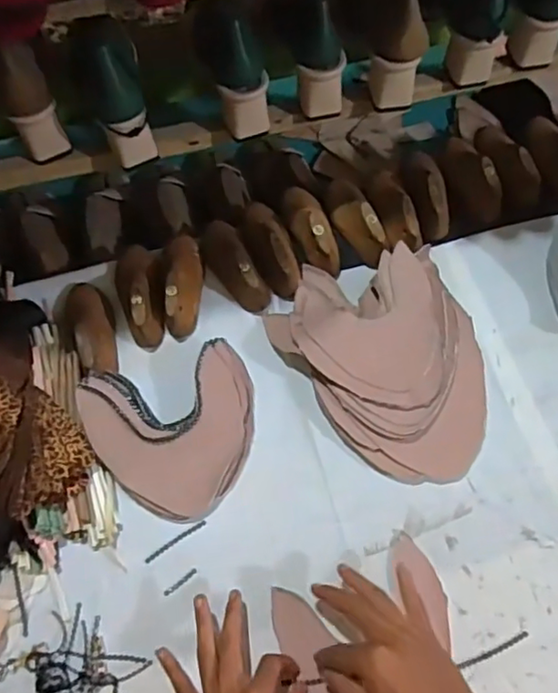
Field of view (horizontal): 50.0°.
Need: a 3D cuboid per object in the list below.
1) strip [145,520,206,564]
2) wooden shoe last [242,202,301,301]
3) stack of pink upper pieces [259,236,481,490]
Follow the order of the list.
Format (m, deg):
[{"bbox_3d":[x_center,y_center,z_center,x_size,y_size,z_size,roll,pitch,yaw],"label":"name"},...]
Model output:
[{"bbox_3d":[-0.107,0.201,0.618,0.071,0.004,0.007,-32,69,-11],"label":"strip"},{"bbox_3d":[-0.012,-0.128,0.738,0.053,0.055,0.151,-19,65,-6],"label":"wooden shoe last"},{"bbox_3d":[0.121,0.014,0.662,0.209,0.049,0.279,-21,65,-7],"label":"stack of pink upper pieces"}]

